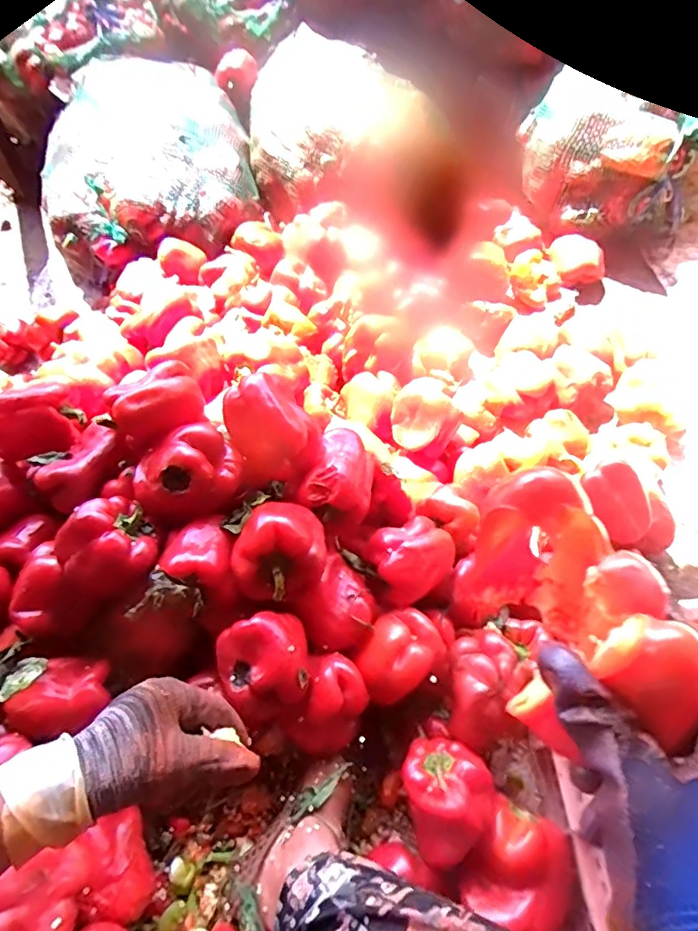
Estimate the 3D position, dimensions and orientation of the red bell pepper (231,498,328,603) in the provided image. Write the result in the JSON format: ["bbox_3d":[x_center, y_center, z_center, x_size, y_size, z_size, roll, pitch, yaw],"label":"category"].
[{"bbox_3d":[-0.072,0.079,0.561,0.094,0.076,0.092,-17,56,-6],"label":"red bell pepper"}]

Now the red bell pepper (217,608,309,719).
[{"bbox_3d":[-0.082,0.191,0.535,0.084,0.065,0.078,-2,56,4],"label":"red bell pepper"}]

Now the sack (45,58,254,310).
[{"bbox_3d":[-0.426,-0.620,1.163,0.424,0.240,0.491,-14,56,-4],"label":"sack"}]

